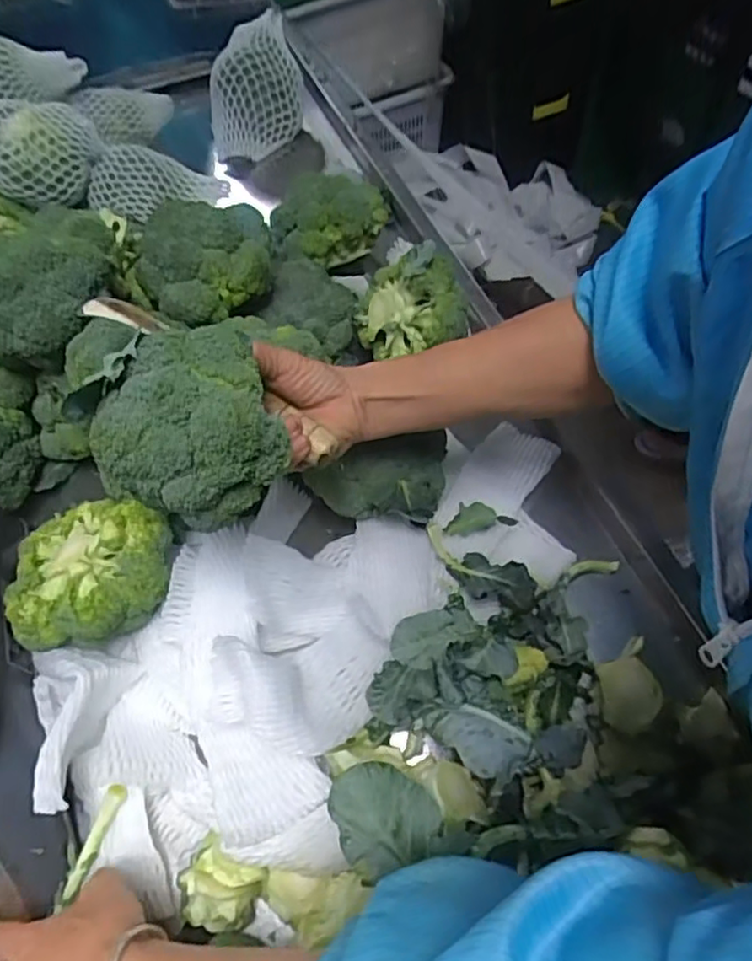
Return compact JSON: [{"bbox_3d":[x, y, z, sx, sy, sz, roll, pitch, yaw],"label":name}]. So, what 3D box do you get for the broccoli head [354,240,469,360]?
[{"bbox_3d":[0.035,-0.175,0.651,0.114,0.102,0.084,27,65,18],"label":"broccoli head"}]

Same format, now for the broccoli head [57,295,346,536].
[{"bbox_3d":[-0.112,-0.035,0.375,0.101,0.078,0.103,-38,64,-18],"label":"broccoli head"}]

